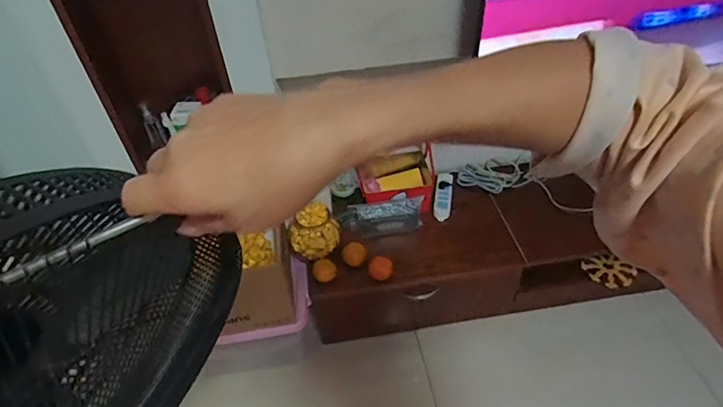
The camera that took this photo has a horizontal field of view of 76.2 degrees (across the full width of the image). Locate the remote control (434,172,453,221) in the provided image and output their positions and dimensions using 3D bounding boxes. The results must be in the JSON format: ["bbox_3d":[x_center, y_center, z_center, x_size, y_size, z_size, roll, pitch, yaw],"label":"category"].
[{"bbox_3d":[0.266,-0.025,1.493,0.049,0.020,0.174,6,59,10],"label":"remote control"}]

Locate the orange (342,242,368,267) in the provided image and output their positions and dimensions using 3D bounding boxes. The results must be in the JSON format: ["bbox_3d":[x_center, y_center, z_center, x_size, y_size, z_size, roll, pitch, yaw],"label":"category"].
[{"bbox_3d":[-0.013,0.140,1.314,0.068,0.054,0.077,33,55,32],"label":"orange"}]

